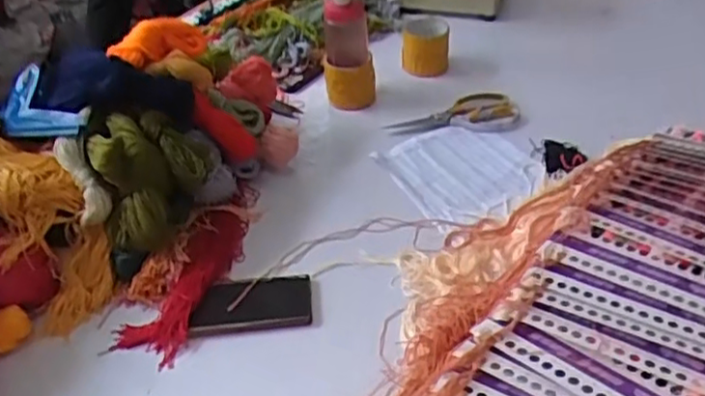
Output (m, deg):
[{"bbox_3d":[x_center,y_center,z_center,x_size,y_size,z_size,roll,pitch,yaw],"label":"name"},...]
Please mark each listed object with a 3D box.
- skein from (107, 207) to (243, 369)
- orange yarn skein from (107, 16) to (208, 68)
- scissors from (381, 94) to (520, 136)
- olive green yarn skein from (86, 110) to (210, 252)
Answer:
[{"bbox_3d":[-0.203,0.095,0.858,0.085,0.037,0.252,11,41,17],"label":"skein"},{"bbox_3d":[-0.288,-0.229,0.986,0.060,0.055,0.139,30,50,34],"label":"orange yarn skein"},{"bbox_3d":[0.173,-0.151,1.177,0.220,0.017,0.123,-3,39,1],"label":"scissors"},{"bbox_3d":[-0.260,-0.026,0.887,0.137,0.138,0.171,-14,40,-12],"label":"olive green yarn skein"}]

